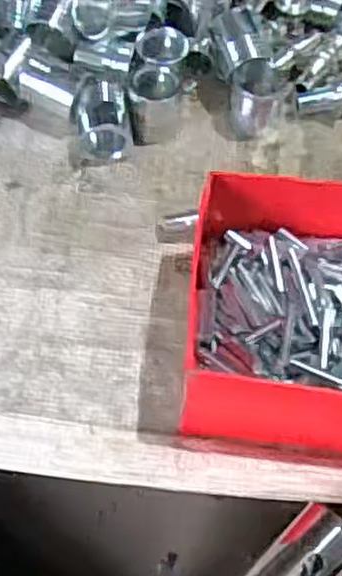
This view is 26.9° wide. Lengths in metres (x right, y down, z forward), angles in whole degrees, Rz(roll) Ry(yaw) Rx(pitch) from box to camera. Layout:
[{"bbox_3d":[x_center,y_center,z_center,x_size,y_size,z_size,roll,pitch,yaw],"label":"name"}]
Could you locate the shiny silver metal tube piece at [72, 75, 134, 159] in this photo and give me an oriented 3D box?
[{"bbox_3d":[-0.037,-0.093,0.394,0.029,0.025,0.047,-6,60,-8],"label":"shiny silver metal tube piece"}]

